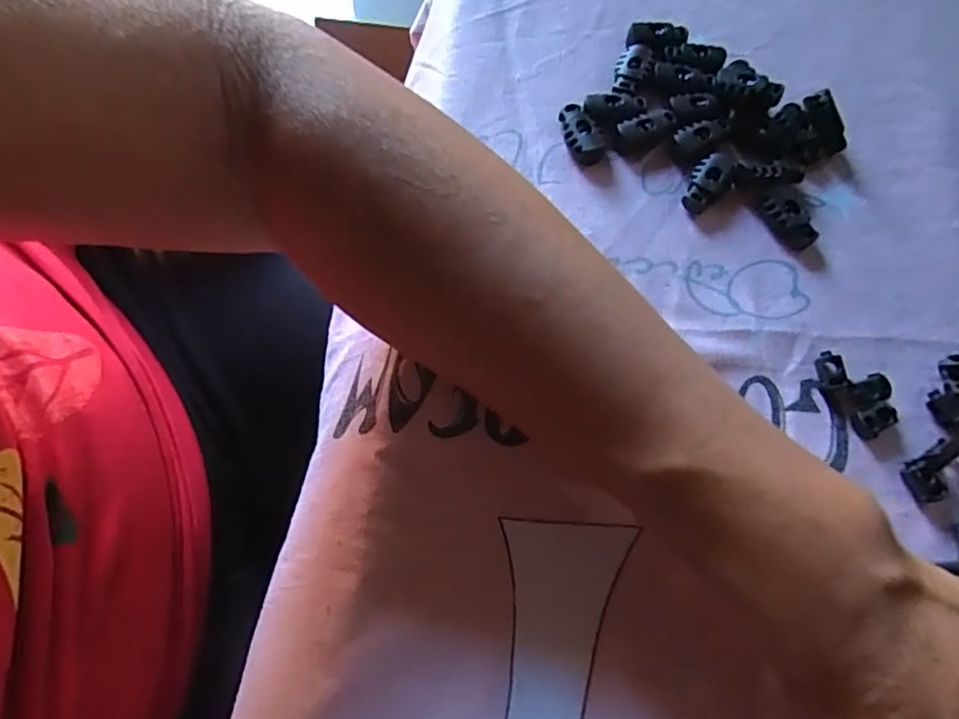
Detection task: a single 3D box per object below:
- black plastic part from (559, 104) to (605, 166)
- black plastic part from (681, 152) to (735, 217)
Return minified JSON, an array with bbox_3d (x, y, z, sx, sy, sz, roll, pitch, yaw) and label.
[{"bbox_3d":[0.045,-0.102,0.262,0.013,0.009,0.028,-18,70,-9],"label":"black plastic part"},{"bbox_3d":[0.100,-0.078,0.256,0.016,0.007,0.032,33,71,11],"label":"black plastic part"}]

